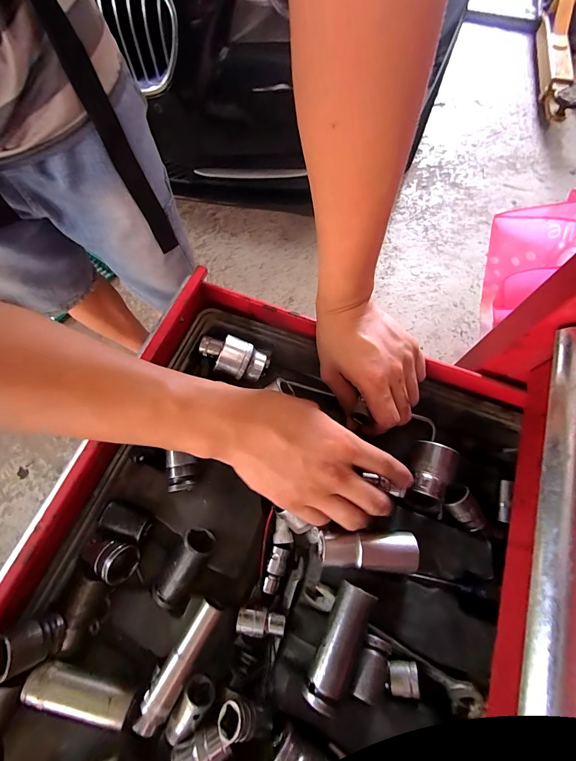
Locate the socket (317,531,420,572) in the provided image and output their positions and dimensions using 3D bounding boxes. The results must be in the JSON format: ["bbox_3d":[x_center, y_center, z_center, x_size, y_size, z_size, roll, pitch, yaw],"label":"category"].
[{"bbox_3d":[0.065,0.138,0.275,0.078,0.031,0.026,2,68,1],"label":"socket"}]

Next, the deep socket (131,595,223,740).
[{"bbox_3d":[-0.082,0.214,0.248,0.019,0.016,0.098,28,70,11],"label":"deep socket"}]

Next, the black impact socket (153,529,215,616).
[{"bbox_3d":[-0.085,0.155,0.273,0.028,0.025,0.063,26,92,10],"label":"black impact socket"}]

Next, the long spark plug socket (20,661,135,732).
[{"bbox_3d":[-0.150,0.226,0.240,0.074,0.018,0.021,14,68,5],"label":"long spark plug socket"}]

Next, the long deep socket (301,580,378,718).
[{"bbox_3d":[0.039,0.196,0.251,0.029,0.027,0.078,26,70,10],"label":"long deep socket"}]

